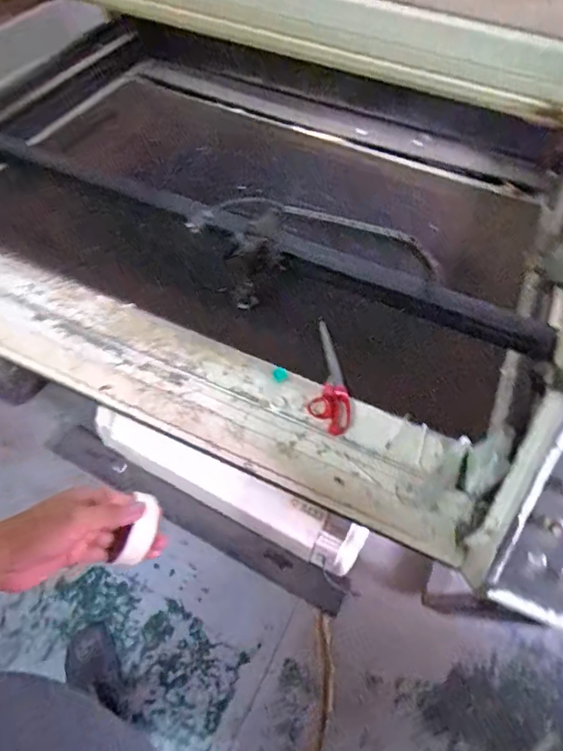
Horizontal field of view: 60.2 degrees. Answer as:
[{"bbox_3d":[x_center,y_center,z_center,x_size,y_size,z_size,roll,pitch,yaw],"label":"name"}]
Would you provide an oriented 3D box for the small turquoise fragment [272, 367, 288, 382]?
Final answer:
[{"bbox_3d":[-0.003,-0.001,0.848,0.026,0.006,0.026,0,89,-13],"label":"small turquoise fragment"}]

